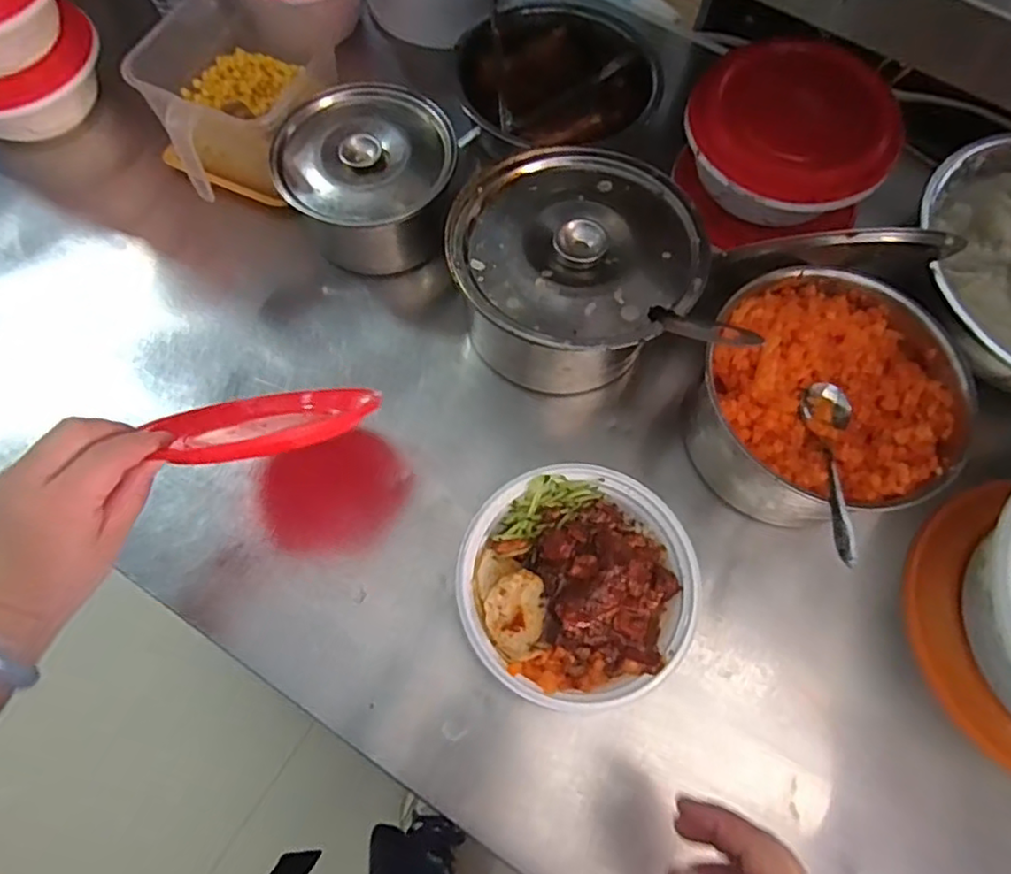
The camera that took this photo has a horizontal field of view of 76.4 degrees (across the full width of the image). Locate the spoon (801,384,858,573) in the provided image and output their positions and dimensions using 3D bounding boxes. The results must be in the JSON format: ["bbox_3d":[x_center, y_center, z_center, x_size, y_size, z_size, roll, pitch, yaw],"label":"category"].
[{"bbox_3d":[0.226,0.021,0.444,0.031,0.023,0.143,16,49,4],"label":"spoon"}]

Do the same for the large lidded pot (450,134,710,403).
[{"bbox_3d":[0.053,-0.130,0.548,0.189,0.121,0.184,1,68,-2],"label":"large lidded pot"}]

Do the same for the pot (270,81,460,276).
[{"bbox_3d":[-0.121,-0.222,0.578,0.153,0.095,0.127,2,68,-2],"label":"pot"}]

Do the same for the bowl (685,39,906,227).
[{"bbox_3d":[0.236,-0.253,0.536,0.160,0.053,0.155,1,68,-2],"label":"bowl"}]

